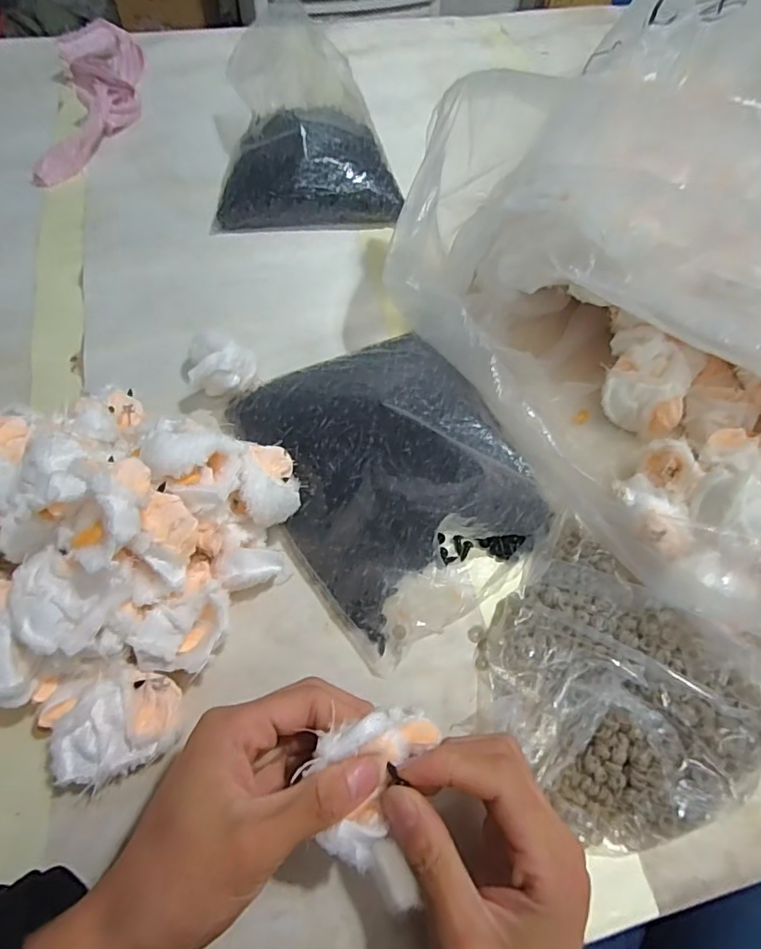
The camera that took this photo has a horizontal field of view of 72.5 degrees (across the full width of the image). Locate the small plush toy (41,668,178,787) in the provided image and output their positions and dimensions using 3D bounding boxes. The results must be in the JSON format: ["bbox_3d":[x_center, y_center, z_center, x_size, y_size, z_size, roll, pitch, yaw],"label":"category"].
[{"bbox_3d":[-0.147,0.138,0.285,0.068,0.031,0.050,-7,61,-7],"label":"small plush toy"}]

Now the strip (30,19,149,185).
[{"bbox_3d":[-0.346,-0.460,0.628,0.096,0.032,0.301,-5,60,-5],"label":"strip"}]

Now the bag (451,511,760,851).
[{"bbox_3d":[0.141,0.129,0.316,0.156,0.023,0.147,36,65,17],"label":"bag"}]

